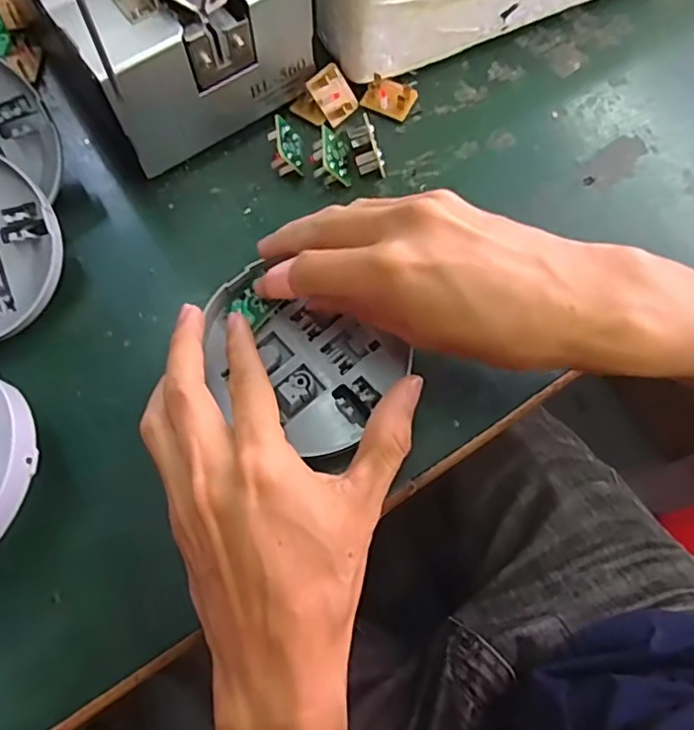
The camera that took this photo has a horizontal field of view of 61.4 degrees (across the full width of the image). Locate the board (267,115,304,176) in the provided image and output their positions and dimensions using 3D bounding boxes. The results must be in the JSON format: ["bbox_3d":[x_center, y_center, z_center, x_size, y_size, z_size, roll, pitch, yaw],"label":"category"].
[{"bbox_3d":[-0.037,-0.128,0.343,0.013,0.023,0.029,-16,66,32],"label":"board"}]

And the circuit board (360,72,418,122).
[{"bbox_3d":[0.026,-0.165,0.360,0.029,0.013,0.022,26,71,10],"label":"circuit board"}]

